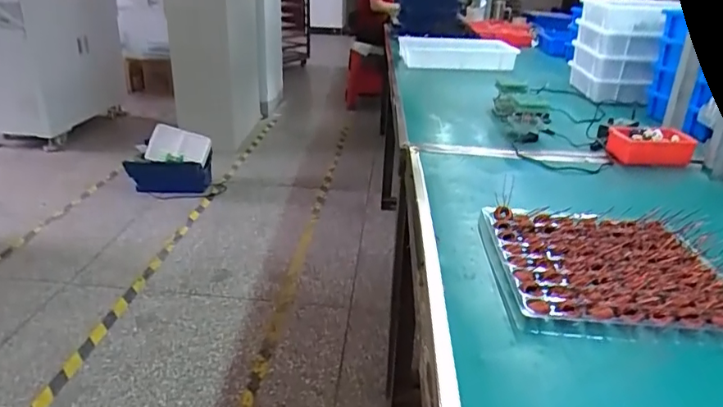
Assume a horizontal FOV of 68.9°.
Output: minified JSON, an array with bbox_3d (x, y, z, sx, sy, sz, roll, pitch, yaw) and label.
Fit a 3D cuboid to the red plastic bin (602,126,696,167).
[{"bbox_3d":[0.600,-0.122,1.105,0.150,0.055,0.105,1,24,2],"label":"red plastic bin"}]

